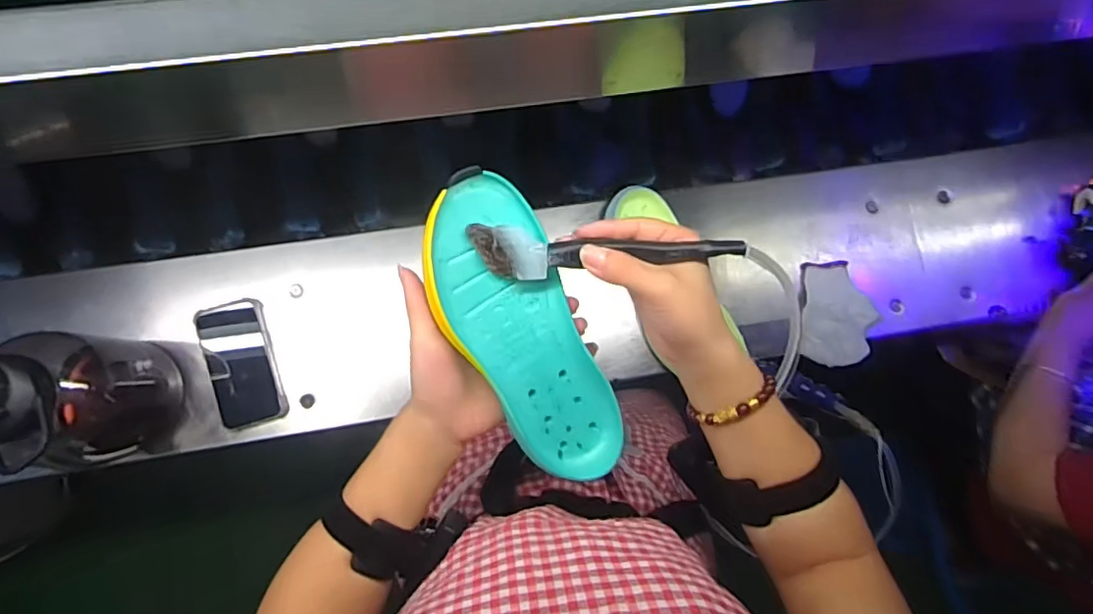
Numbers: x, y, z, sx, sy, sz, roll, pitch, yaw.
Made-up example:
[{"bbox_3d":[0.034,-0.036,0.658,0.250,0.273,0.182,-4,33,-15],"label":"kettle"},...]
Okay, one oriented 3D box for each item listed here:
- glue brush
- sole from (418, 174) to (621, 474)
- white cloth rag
[{"bbox_3d":[0.036,-0.033,0.359,0.168,0.024,0.030,2,82,10],"label":"glue brush"},{"bbox_3d":[-0.015,0.019,0.384,0.080,0.021,0.215,-27,103,-8],"label":"sole"},{"bbox_3d":[0.388,0.010,0.766,0.090,0.028,0.137,8,82,-4],"label":"white cloth rag"}]

